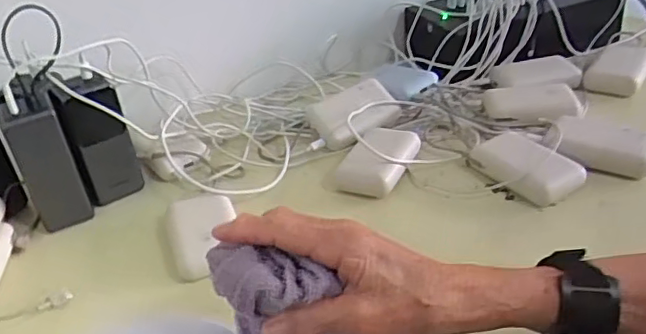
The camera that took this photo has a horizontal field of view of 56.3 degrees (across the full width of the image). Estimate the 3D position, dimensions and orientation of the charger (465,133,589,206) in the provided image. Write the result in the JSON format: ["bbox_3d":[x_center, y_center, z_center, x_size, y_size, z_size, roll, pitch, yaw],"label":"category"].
[{"bbox_3d":[0.201,0.001,0.600,0.063,0.029,0.101,-25,38,-26],"label":"charger"}]

